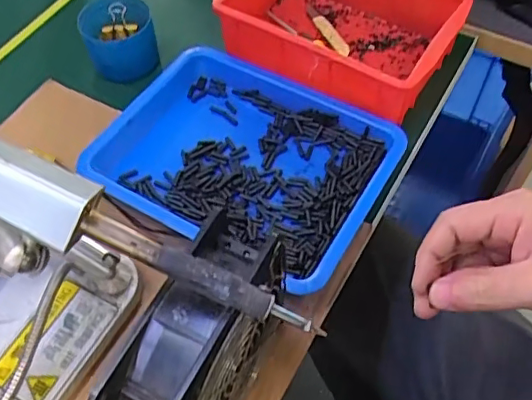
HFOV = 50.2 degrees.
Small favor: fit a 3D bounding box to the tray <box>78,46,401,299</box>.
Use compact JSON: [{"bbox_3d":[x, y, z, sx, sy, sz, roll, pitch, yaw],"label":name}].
[{"bbox_3d":[-0.024,-0.043,0.466,0.246,0.051,0.172,26,60,18],"label":"tray"}]

